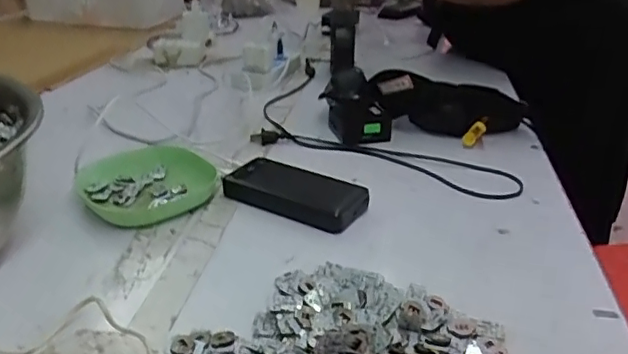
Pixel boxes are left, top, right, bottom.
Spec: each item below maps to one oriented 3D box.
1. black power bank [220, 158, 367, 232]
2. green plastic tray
[{"bbox_3d":[-0.017,0.015,0.633,0.158,0.026,0.075,14,30,30],"label":"black power bank"},{"bbox_3d":[-0.190,0.007,0.648,0.146,0.032,0.132,-16,29,-28],"label":"green plastic tray"}]

